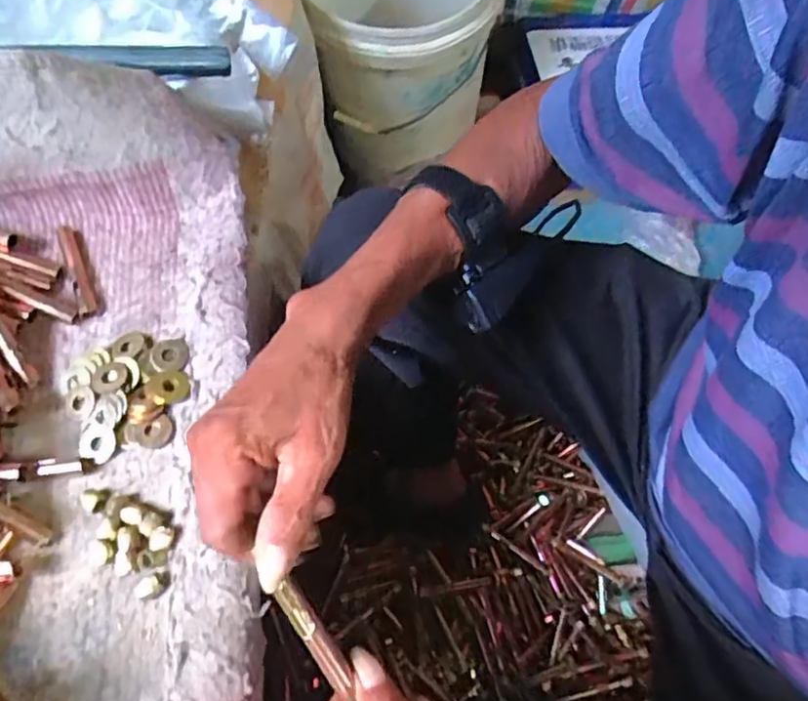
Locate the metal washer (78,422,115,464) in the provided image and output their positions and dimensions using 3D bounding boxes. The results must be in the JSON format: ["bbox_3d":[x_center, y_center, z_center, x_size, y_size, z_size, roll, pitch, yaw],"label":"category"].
[{"bbox_3d":[-0.198,0.059,0.393,0.023,0.005,0.023,1,60,-2],"label":"metal washer"}]

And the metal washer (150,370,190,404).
[{"bbox_3d":[-0.157,0.023,0.406,0.023,0.005,0.025,1,60,-2],"label":"metal washer"}]

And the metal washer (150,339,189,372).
[{"bbox_3d":[-0.163,0.003,0.421,0.024,0.004,0.026,1,60,-2],"label":"metal washer"}]

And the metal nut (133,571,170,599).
[{"bbox_3d":[-0.145,0.135,0.348,0.019,0.005,0.012,-22,63,-15],"label":"metal nut"}]

